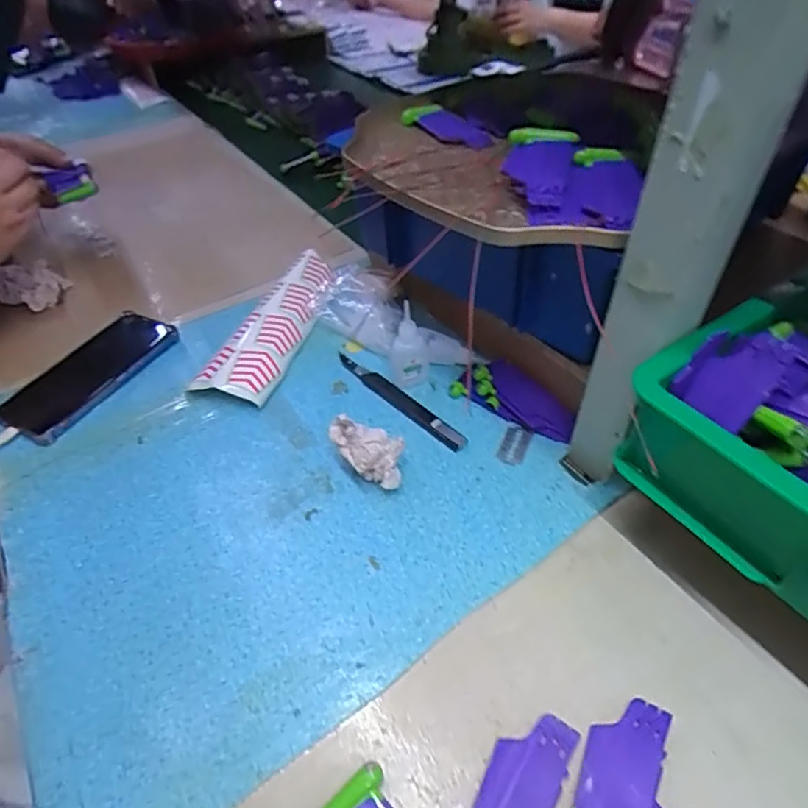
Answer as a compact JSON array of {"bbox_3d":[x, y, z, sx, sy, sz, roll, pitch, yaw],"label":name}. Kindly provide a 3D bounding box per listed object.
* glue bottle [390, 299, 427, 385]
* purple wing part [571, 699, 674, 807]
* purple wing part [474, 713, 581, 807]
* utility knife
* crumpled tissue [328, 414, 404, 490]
[{"bbox_3d":[0.004,-0.053,0.501,0.033,0.090,0.026,-5,46,-1],"label":"glue bottle"},{"bbox_3d":[0.112,0.199,0.293,0.042,0.007,0.088,19,50,21],"label":"purple wing part"},{"bbox_3d":[0.059,0.207,0.291,0.041,0.008,0.089,22,51,23],"label":"purple wing part"},{"bbox_3d":[-0.003,-0.006,0.508,0.020,0.014,0.159,-36,53,-27],"label":"utility knife"},{"bbox_3d":[-0.029,0.036,0.436,0.057,0.055,0.036,13,48,16],"label":"crumpled tissue"}]

